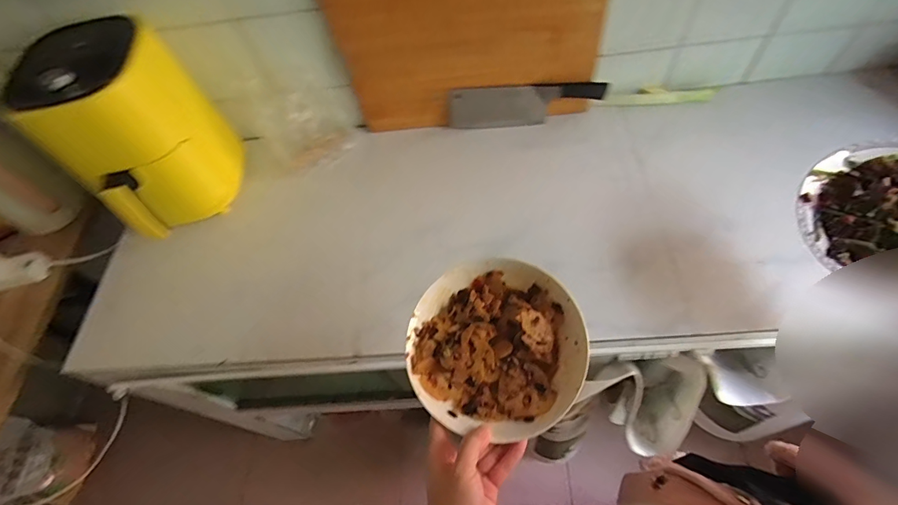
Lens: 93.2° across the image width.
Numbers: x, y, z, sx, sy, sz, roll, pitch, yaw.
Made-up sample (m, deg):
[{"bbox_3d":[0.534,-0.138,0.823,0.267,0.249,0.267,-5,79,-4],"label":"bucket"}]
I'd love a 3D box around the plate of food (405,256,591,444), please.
[{"bbox_3d":[0.049,0.097,0.451,0.175,0.048,0.175,-4,69,9],"label":"plate of food"}]

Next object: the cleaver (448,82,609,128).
[{"bbox_3d":[0.147,-0.285,0.825,0.290,0.076,0.012,-2,39,2],"label":"cleaver"}]

